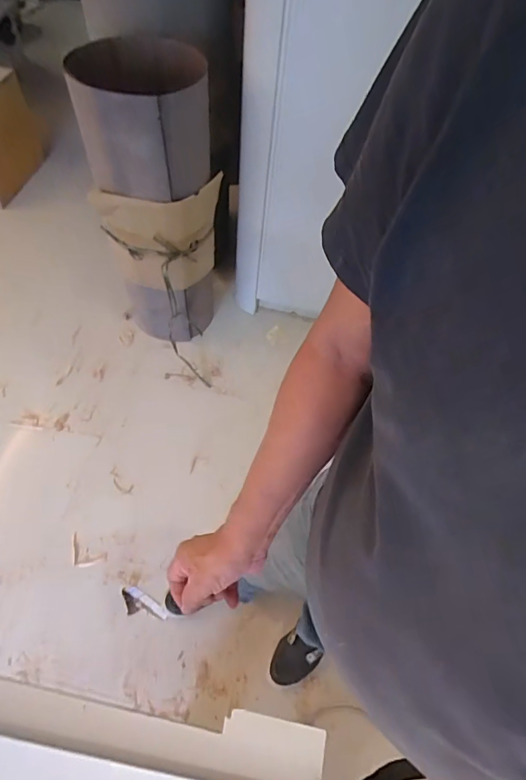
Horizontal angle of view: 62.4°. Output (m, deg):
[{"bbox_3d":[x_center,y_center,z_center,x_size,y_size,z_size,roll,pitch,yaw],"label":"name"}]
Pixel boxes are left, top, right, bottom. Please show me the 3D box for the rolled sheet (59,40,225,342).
[{"bbox_3d":[-0.301,-0.493,1.330,0.342,0.850,0.430,-10,60,-12],"label":"rolled sheet"}]

